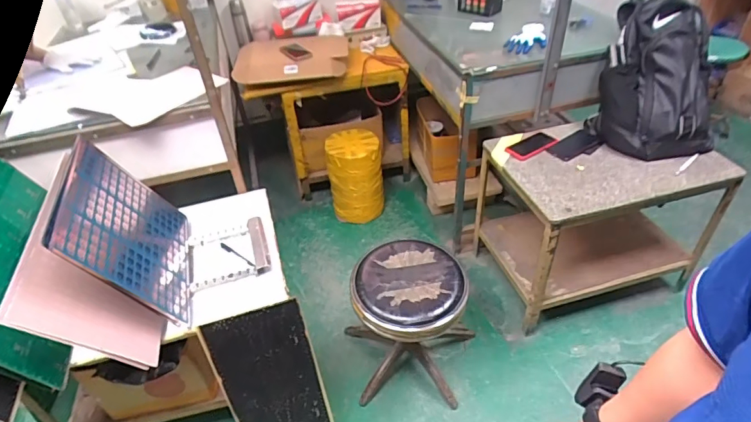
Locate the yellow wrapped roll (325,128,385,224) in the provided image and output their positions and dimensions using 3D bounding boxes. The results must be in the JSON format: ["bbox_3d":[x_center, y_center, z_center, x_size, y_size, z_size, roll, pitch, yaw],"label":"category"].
[{"bbox_3d":[-0.085,-0.138,1.949,0.225,0.359,0.193,-12,42,-8],"label":"yellow wrapped roll"}]

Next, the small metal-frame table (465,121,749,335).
[{"bbox_3d":[0.707,-0.001,1.511,0.628,0.478,0.428,-13,42,-9],"label":"small metal-frame table"}]

